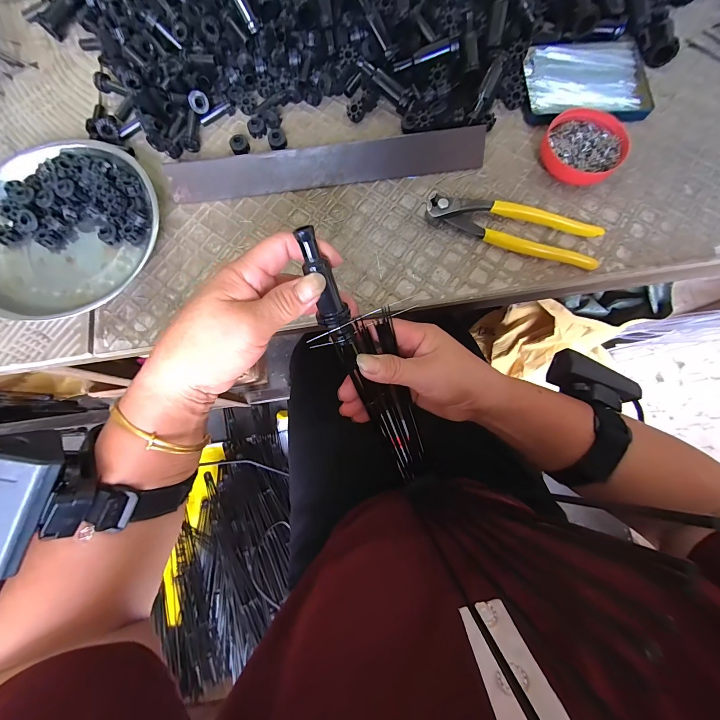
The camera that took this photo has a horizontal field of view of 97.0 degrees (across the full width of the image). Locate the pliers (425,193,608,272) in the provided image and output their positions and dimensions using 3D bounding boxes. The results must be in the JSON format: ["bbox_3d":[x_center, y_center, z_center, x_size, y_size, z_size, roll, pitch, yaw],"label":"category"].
[{"bbox_3d":[0.149,-0.134,0.310,0.165,0.015,0.052,17,79,4],"label":"pliers"}]

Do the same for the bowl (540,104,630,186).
[{"bbox_3d":[0.222,-0.212,0.319,0.079,0.023,0.073,0,78,1],"label":"bowl"}]

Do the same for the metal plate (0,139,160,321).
[{"bbox_3d":[-0.291,-0.130,0.307,0.162,0.025,0.178,0,78,1],"label":"metal plate"}]

